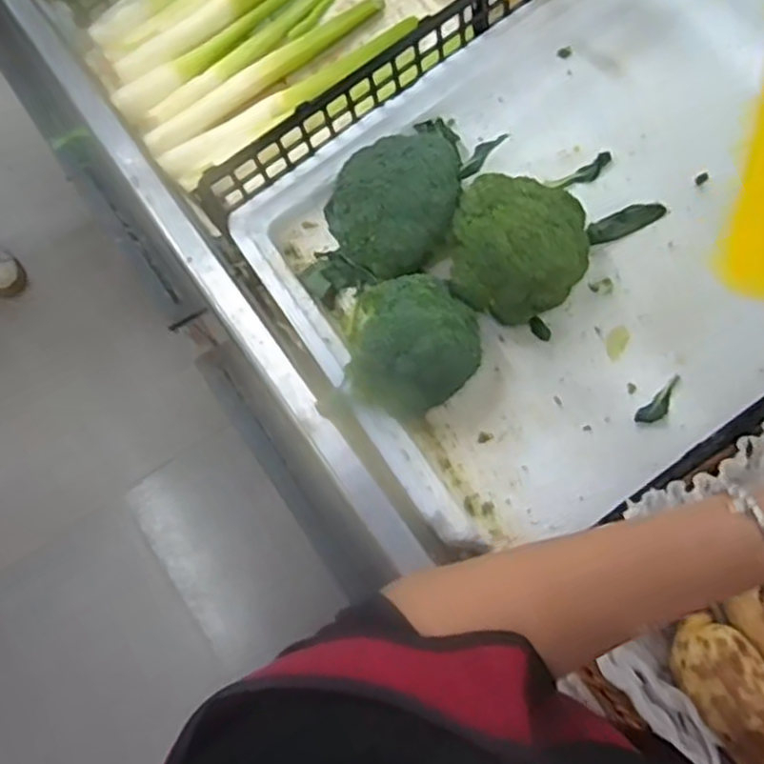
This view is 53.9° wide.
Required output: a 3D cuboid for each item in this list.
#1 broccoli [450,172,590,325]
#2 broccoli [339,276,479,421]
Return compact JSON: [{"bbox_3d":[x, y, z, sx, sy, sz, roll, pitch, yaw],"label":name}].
[{"bbox_3d":[0.109,-0.103,0.587,0.106,0.085,0.089,2,66,1],"label":"broccoli"},{"bbox_3d":[0.023,-0.028,0.587,0.103,0.083,0.096,0,66,0],"label":"broccoli"}]

